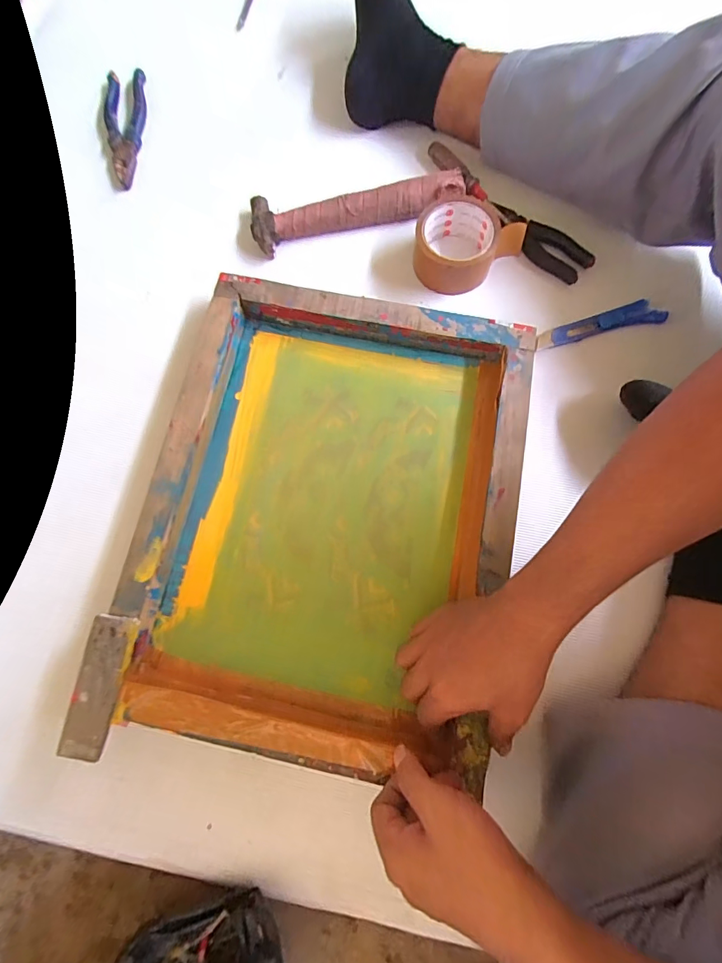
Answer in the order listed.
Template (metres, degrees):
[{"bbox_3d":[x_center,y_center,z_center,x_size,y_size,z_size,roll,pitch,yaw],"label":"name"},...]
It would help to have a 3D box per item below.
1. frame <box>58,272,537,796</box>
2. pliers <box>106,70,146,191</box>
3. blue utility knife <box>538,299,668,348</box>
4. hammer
[{"bbox_3d":[-0.033,0.021,0.428,0.347,0.057,0.454,11,79,4],"label":"frame"},{"bbox_3d":[-0.332,-0.490,0.595,0.049,0.025,0.191,-3,78,1],"label":"pliers"},{"bbox_3d":[0.278,-0.183,0.495,0.145,0.013,0.029,-14,78,-2],"label":"blue utility knife"},{"bbox_3d":[-0.005,-0.332,0.523,0.263,0.029,0.074,-4,78,1],"label":"hammer"}]

